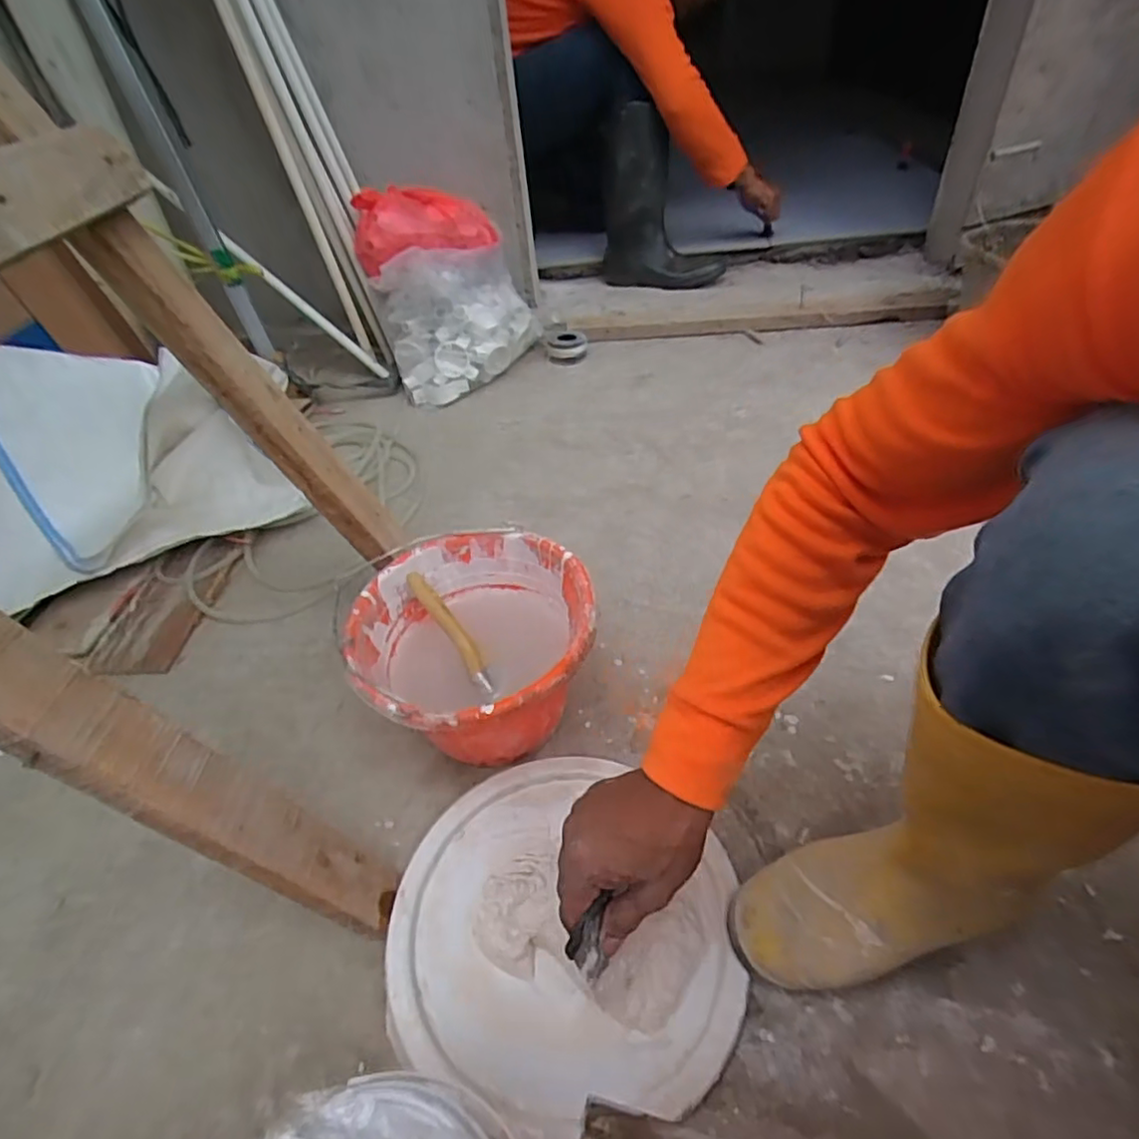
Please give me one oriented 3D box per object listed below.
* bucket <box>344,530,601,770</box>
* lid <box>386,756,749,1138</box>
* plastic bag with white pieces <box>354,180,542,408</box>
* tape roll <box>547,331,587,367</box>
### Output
[{"bbox_3d":[-0.092,0.089,0.652,0.235,0.132,0.240,-2,44,2],"label":"bucket"},{"bbox_3d":[-0.001,0.294,0.535,0.288,0.024,0.270,-2,44,2],"label":"lid"},{"bbox_3d":[-0.219,-0.540,1.230,0.318,0.307,0.264,-17,44,-11],"label":"plastic bag with white pieces"},{"bbox_3d":[-0.004,-0.473,1.341,0.083,0.039,0.099,1,44,5],"label":"tape roll"}]

